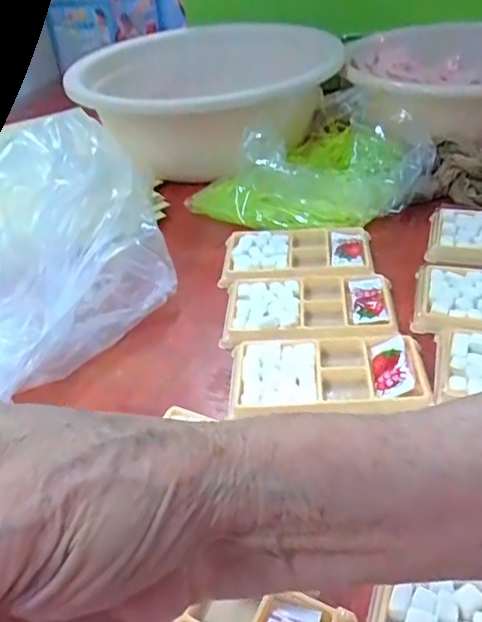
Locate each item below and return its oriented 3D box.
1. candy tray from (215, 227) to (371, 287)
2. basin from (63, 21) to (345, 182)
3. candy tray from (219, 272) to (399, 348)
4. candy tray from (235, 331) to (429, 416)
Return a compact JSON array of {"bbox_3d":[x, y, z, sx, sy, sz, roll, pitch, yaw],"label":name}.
[{"bbox_3d":[0.052,-0.051,0.523,0.133,0.019,0.081,-2,39,6],"label":"candy tray"},{"bbox_3d":[-0.038,-0.248,0.667,0.240,0.119,0.241,25,49,34],"label":"basin"},{"bbox_3d":[0.055,-0.001,0.460,0.134,0.017,0.081,-2,39,6],"label":"candy tray"},{"bbox_3d":[0.061,0.042,0.398,0.132,0.021,0.067,-4,39,3],"label":"candy tray"}]

